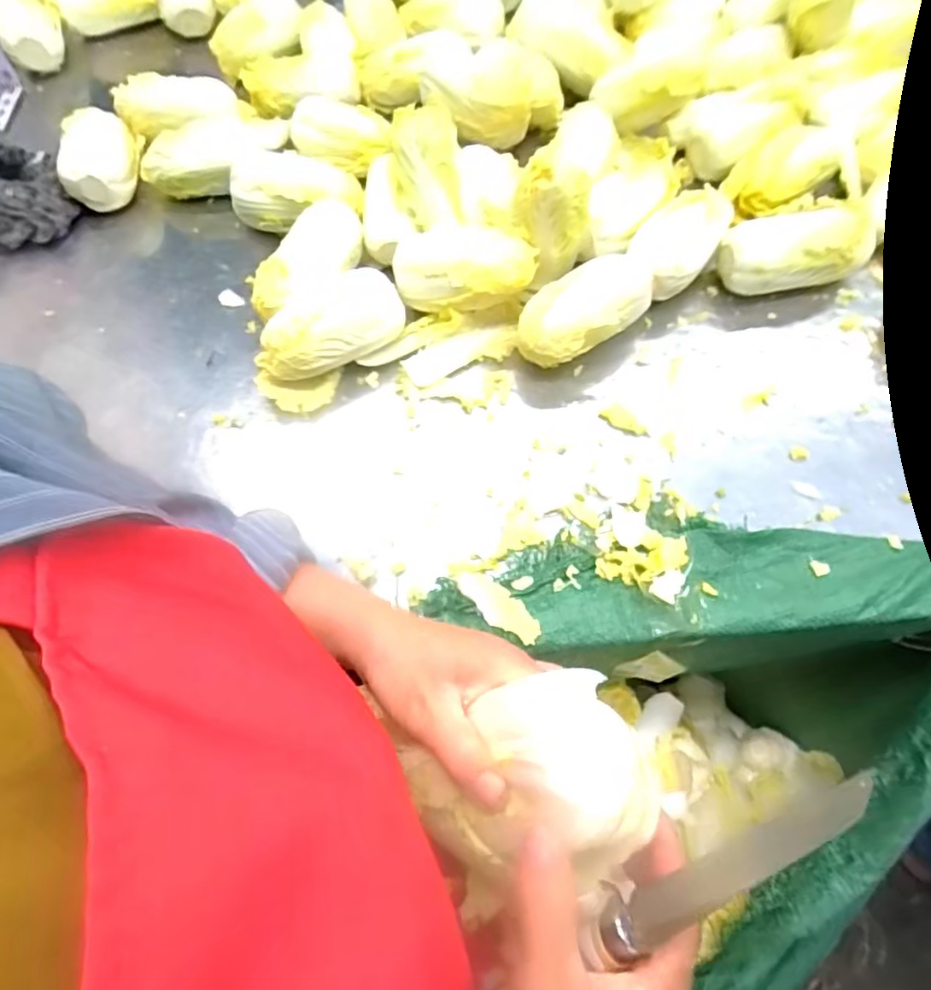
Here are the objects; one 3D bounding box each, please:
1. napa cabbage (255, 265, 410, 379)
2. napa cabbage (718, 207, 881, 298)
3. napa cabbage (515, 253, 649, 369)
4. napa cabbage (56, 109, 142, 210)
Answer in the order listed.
[{"bbox_3d":[-0.123,-0.155,0.563,0.142,0.077,0.063,-36,67,-16],"label":"napa cabbage"},{"bbox_3d":[0.329,-0.239,0.614,0.150,0.064,0.075,1,63,2],"label":"napa cabbage"},{"bbox_3d":[0.110,-0.166,0.574,0.132,0.066,0.066,-34,67,-15],"label":"napa cabbage"},{"bbox_3d":[-0.406,-0.374,0.683,0.080,0.064,0.107,-14,63,-6],"label":"napa cabbage"}]

